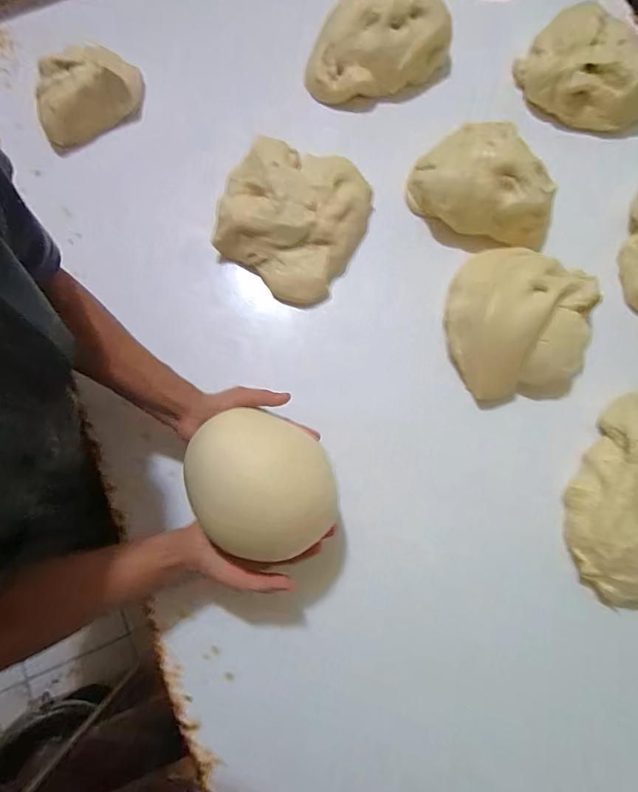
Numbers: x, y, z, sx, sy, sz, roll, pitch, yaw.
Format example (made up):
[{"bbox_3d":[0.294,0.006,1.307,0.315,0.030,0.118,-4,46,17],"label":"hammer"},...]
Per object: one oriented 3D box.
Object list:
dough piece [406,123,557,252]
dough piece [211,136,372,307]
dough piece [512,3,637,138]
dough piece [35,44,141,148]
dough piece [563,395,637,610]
[{"bbox_3d":[0.234,-0.295,0.560,0.195,0.058,0.146,23,79,4],"label":"dough piece"},{"bbox_3d":[-0.034,-0.245,0.559,0.182,0.059,0.201,32,80,6],"label":"dough piece"},{"bbox_3d":[0.401,-0.478,0.610,0.202,0.066,0.142,17,79,3],"label":"dough piece"},{"bbox_3d":[-0.327,-0.427,0.588,0.147,0.060,0.110,-11,79,-3],"label":"dough piece"},{"bbox_3d":[0.385,0.127,0.485,0.146,0.067,0.236,29,80,5],"label":"dough piece"}]

